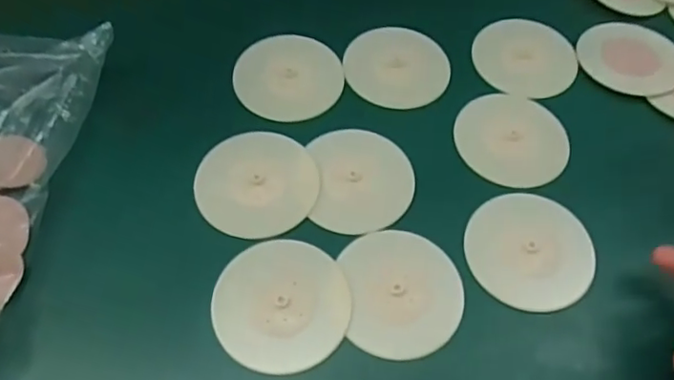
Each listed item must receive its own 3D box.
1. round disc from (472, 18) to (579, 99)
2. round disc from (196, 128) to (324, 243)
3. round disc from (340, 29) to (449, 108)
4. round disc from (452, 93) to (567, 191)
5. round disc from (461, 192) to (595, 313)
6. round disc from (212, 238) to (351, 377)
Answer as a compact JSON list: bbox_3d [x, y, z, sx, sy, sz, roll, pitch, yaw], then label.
[{"bbox_3d":[0.158,-0.111,0.504,0.085,0.012,0.078,1,57,-1],"label":"round disc"},{"bbox_3d":[-0.056,-0.006,0.425,0.081,0.005,0.085,1,57,-1],"label":"round disc"},{"bbox_3d":[0.049,-0.102,0.494,0.084,0.008,0.075,2,57,0],"label":"round disc"},{"bbox_3d":[0.134,-0.039,0.462,0.084,0.004,0.084,1,57,-1],"label":"round disc"},{"bbox_3d":[0.133,0.040,0.410,0.085,0.010,0.078,1,57,-1],"label":"round disc"},{"bbox_3d":[-0.034,0.071,0.379,0.082,0.005,0.085,2,59,-3],"label":"round disc"}]

